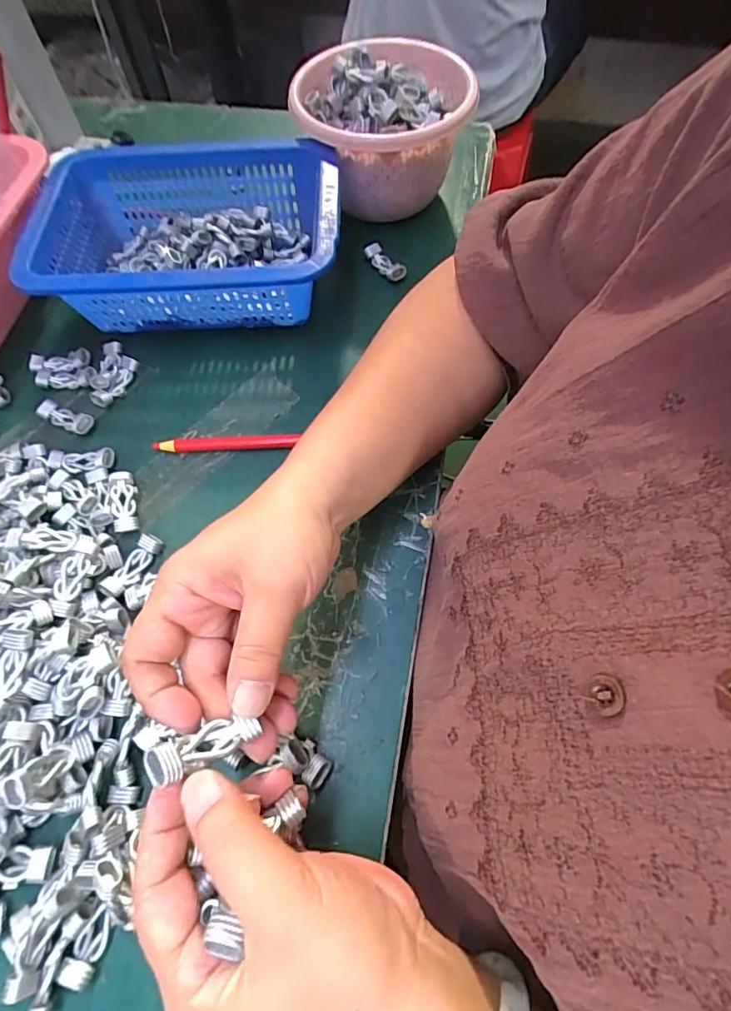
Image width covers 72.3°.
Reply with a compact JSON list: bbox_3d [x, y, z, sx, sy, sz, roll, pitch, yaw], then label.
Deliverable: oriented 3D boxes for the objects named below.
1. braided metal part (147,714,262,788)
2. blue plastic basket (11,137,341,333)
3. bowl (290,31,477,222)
[{"bbox_3d":[-0.063,0.094,0.195,0.042,0.010,0.014,-4,57,-42],"label":"braided metal part"},{"bbox_3d":[-0.133,-0.196,0.393,0.222,0.083,0.152,-3,62,1],"label":"blue plastic basket"},{"bbox_3d":[0.015,-0.312,0.429,0.140,0.096,0.121,4,63,5],"label":"bowl"}]

